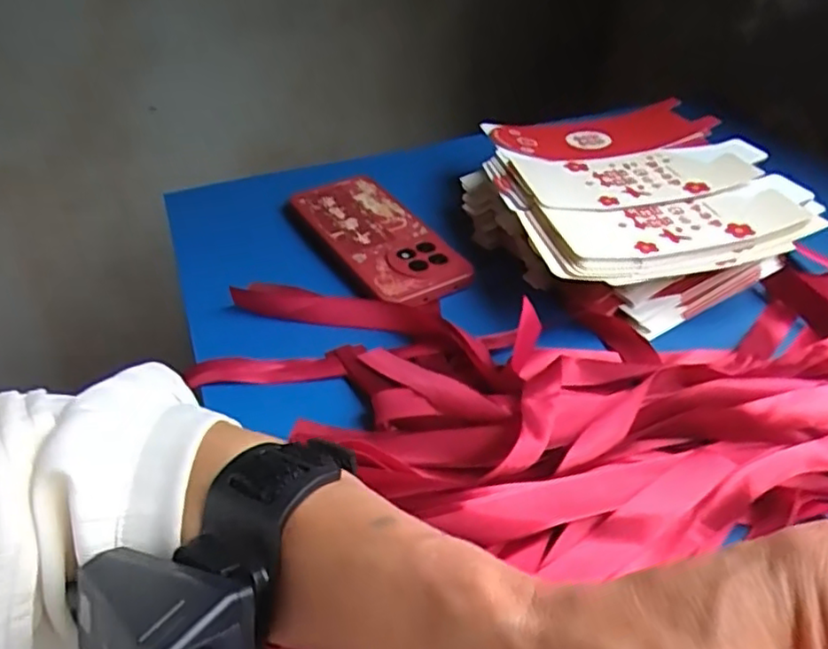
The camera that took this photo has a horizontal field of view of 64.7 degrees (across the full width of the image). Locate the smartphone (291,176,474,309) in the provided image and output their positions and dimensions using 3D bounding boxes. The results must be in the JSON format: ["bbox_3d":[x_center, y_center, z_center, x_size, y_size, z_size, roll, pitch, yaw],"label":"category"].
[{"bbox_3d":[-0.029,-0.066,0.489,0.076,0.017,0.153,-23,44,-27],"label":"smartphone"}]

